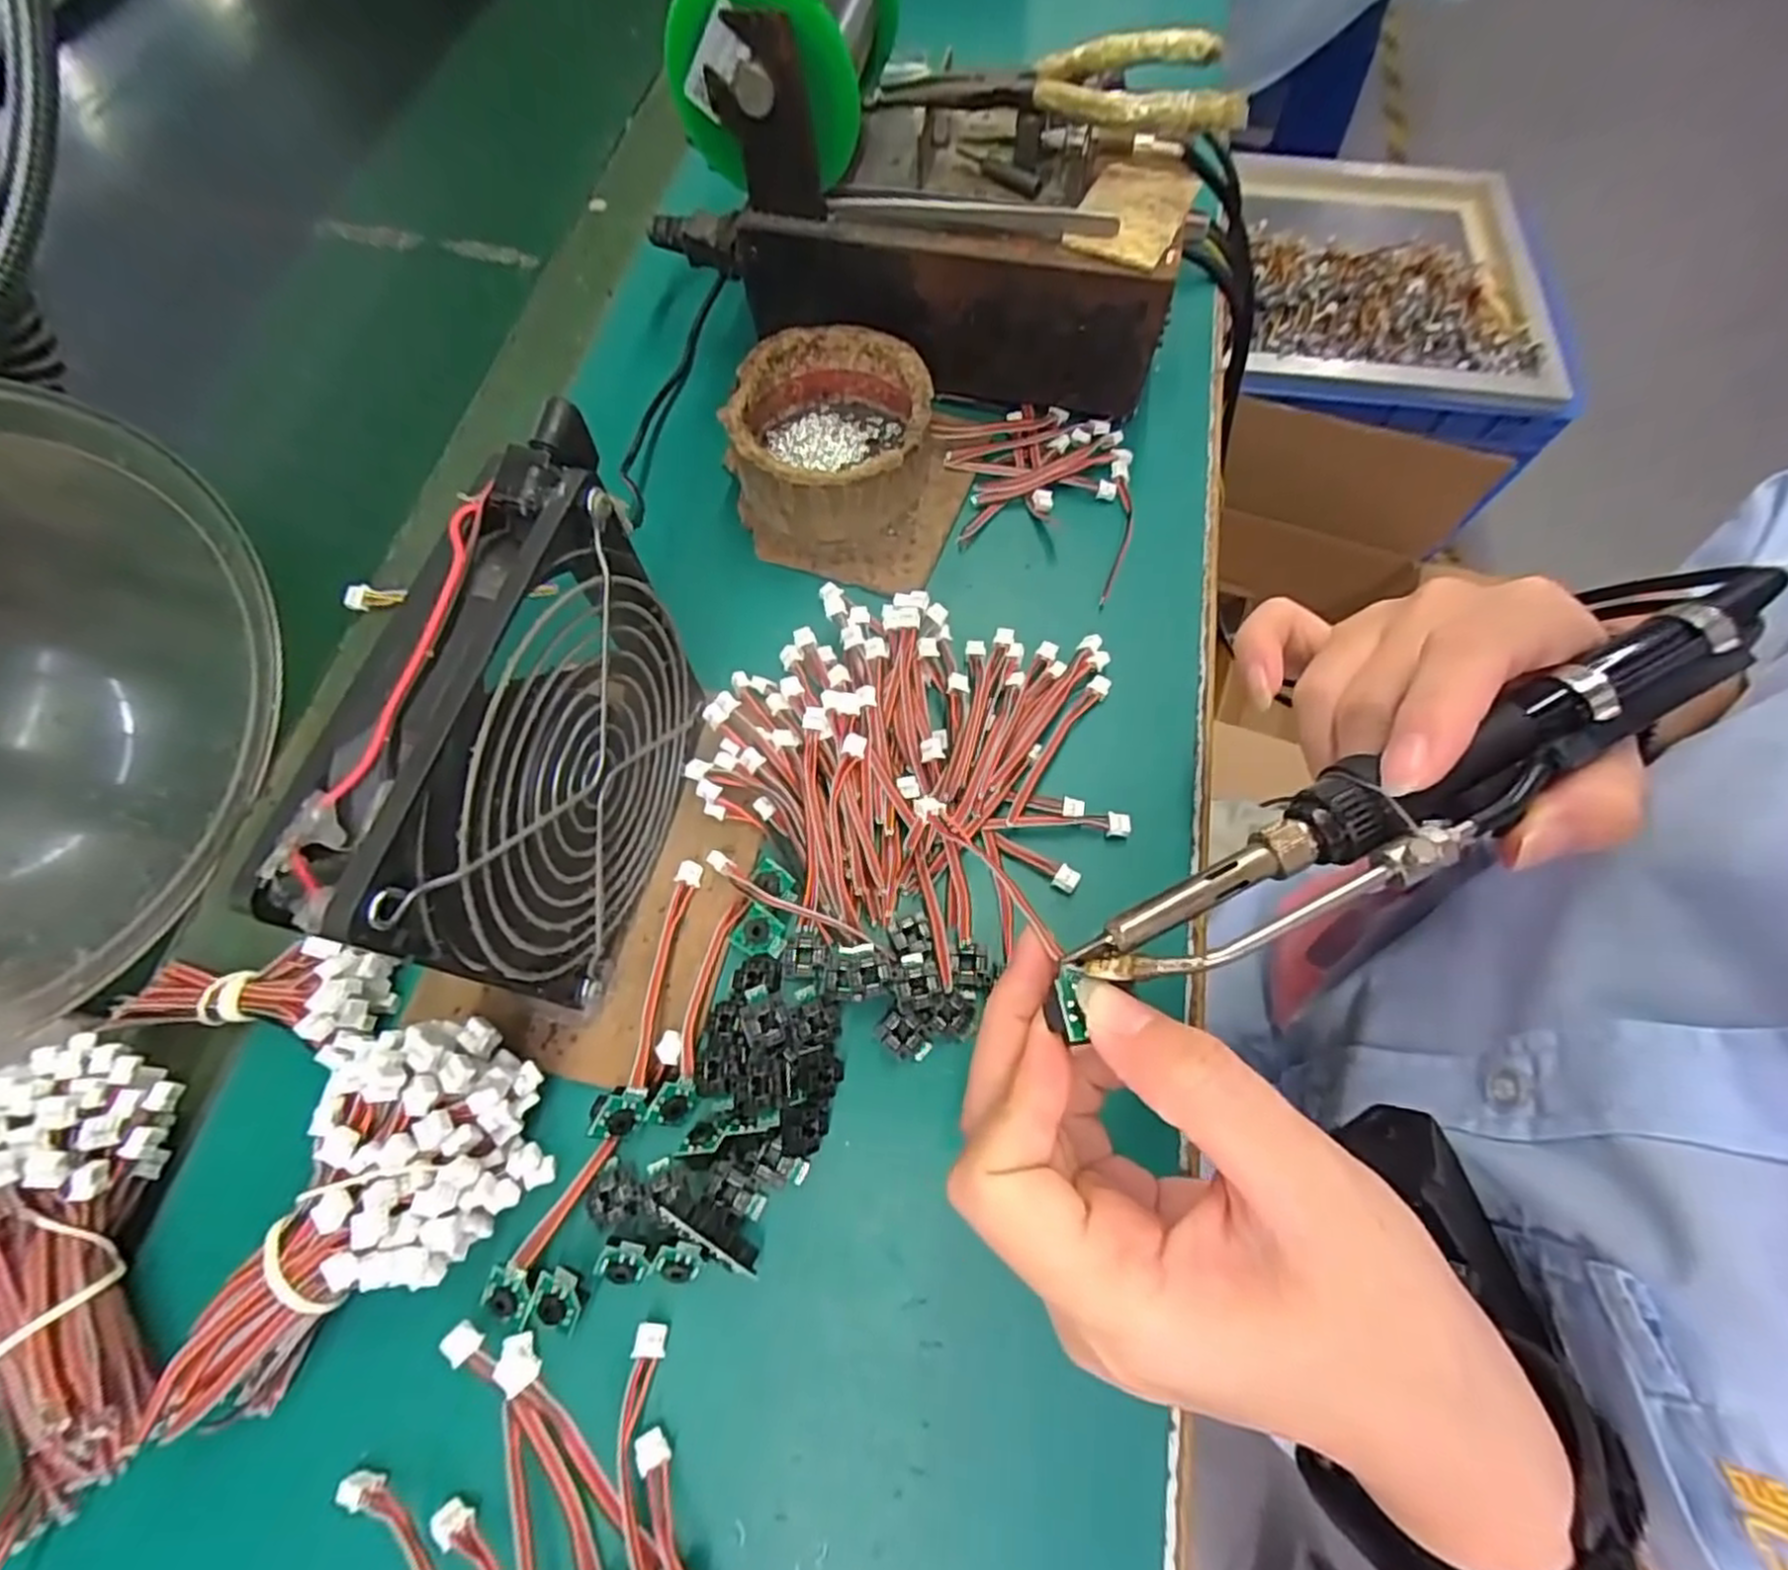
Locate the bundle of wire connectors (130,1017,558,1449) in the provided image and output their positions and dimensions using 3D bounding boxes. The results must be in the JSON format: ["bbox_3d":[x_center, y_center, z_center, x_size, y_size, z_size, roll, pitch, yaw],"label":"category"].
[{"bbox_3d":[-0.153,0.116,0.209,0.109,0.040,0.064,-36,73,-14],"label":"bundle of wire connectors"}]

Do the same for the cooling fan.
[{"bbox_3d":[-0.095,-0.006,0.214,0.029,0.126,0.120,13,68,4],"label":"cooling fan"}]

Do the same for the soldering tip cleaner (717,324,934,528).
[{"bbox_3d":[-0.028,-0.148,0.319,0.080,0.040,0.084,0,68,-1],"label":"soldering tip cleaner"}]

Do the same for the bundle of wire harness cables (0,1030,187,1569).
[{"bbox_3d":[-0.233,0.136,0.200,0.047,0.047,0.122,-12,83,-6],"label":"bundle of wire harness cables"}]

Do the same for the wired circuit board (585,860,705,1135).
[{"bbox_3d":[-0.078,0.066,0.242,0.014,0.019,0.087,7,68,2],"label":"wired circuit board"}]

